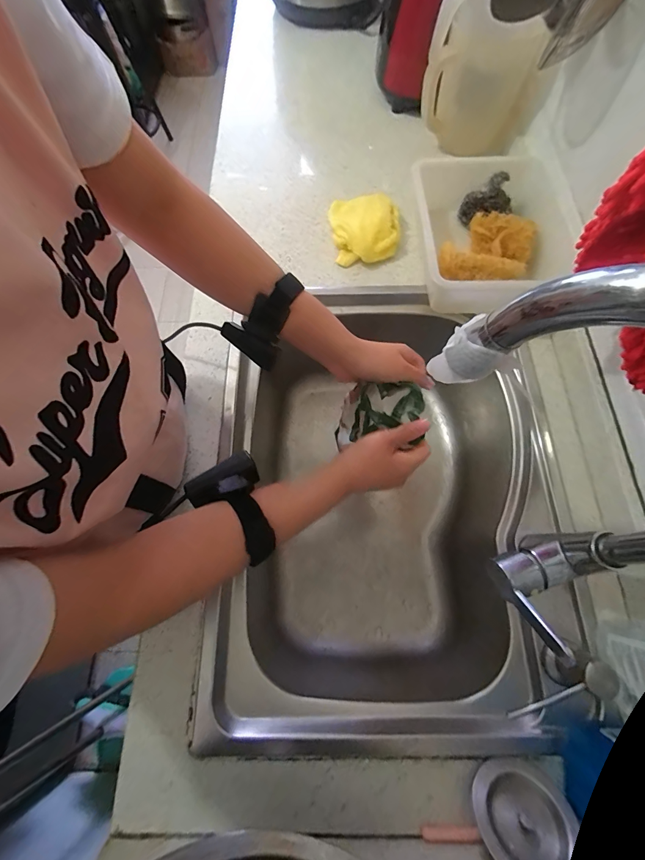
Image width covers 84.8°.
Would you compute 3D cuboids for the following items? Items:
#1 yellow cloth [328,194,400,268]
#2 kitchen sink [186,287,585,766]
[{"bbox_3d":[0.068,-0.324,0.563,0.105,0.039,0.121,-6,70,0],"label":"yellow cloth"},{"bbox_3d":[0.067,0.091,0.537,0.394,0.220,0.565,-1,69,1],"label":"kitchen sink"}]

